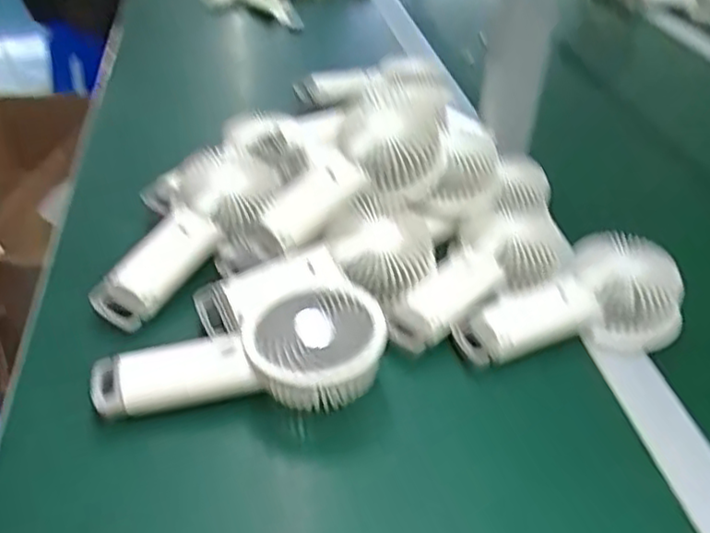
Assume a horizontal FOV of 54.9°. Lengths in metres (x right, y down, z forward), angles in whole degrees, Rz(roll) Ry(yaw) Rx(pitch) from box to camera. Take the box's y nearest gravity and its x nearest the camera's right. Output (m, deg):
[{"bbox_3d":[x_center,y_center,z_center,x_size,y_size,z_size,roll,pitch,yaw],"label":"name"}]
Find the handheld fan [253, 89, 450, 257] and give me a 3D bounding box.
[{"bbox_3d":[-0.014,-0.070,0.547,0.180,0.050,0.074,-38,50,-10],"label":"handheld fan"}]

